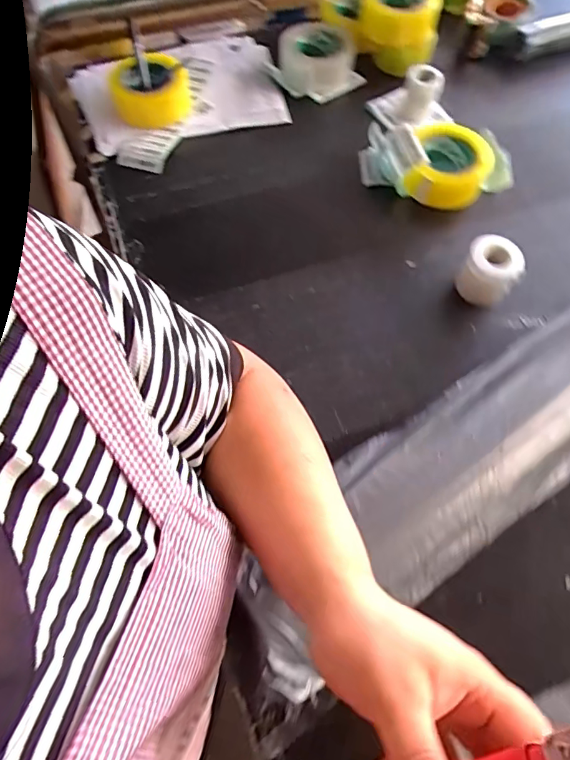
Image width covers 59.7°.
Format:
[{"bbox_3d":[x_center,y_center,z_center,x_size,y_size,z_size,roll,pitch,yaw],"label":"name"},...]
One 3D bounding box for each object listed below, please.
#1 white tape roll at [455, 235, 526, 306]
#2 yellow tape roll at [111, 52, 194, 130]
[{"bbox_3d":[0.270,-0.143,0.654,0.073,0.071,0.066,23,67,8],"label":"white tape roll"},{"bbox_3d":[-0.219,-0.467,0.811,0.123,0.054,0.122,0,63,0],"label":"yellow tape roll"}]

